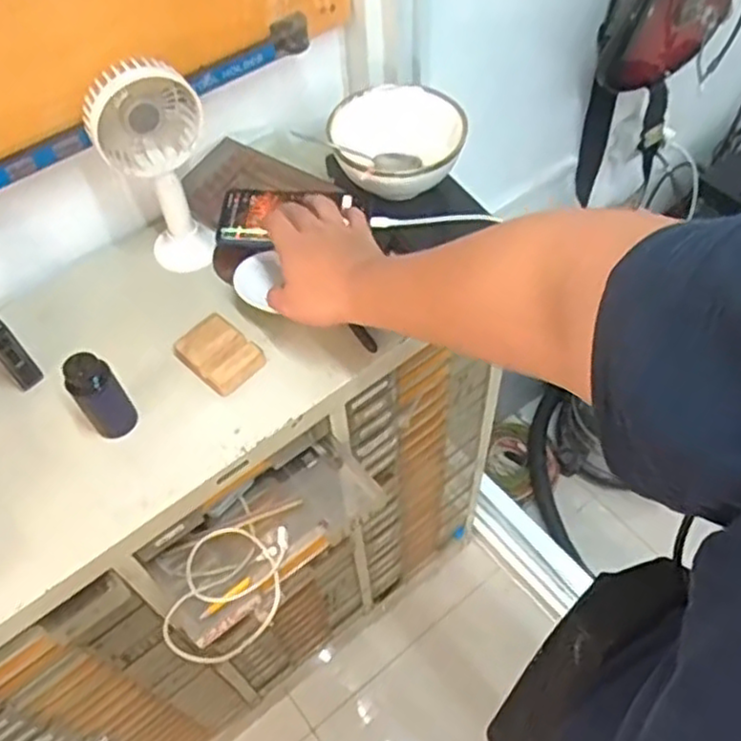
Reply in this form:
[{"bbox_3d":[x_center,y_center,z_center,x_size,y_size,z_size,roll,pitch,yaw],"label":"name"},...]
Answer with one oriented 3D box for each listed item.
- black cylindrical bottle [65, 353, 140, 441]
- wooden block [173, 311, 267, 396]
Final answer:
[{"bbox_3d":[-0.250,0.027,0.665,0.041,0.105,0.034,-31,60,-17],"label":"black cylindrical bottle"},{"bbox_3d":[-0.155,-0.015,0.736,0.086,0.028,0.062,36,64,24],"label":"wooden block"}]

